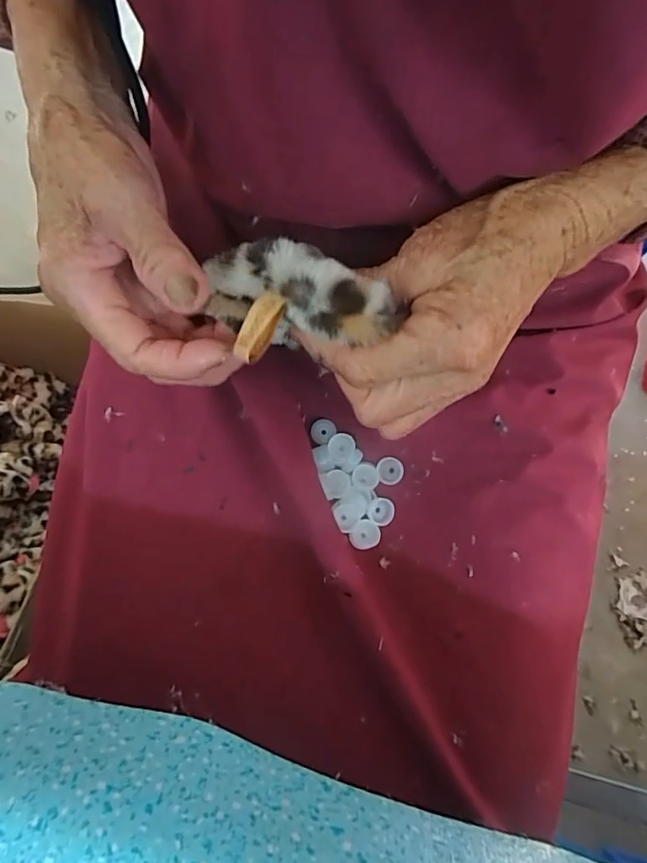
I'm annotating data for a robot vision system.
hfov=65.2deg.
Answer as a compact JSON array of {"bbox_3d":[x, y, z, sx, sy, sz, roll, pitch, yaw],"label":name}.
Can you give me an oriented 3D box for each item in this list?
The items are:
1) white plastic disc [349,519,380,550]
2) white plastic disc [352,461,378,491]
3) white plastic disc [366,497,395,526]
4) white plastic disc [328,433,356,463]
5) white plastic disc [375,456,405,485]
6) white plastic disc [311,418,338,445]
[{"bbox_3d":[0.026,0.062,0.304,0.018,0.004,0.016,-41,78,-12],"label":"white plastic disc"},{"bbox_3d":[0.026,0.028,0.314,0.016,0.004,0.018,8,74,1],"label":"white plastic disc"},{"bbox_3d":[0.035,0.049,0.311,0.016,0.004,0.017,0,74,-1],"label":"white plastic disc"},{"bbox_3d":[0.011,0.010,0.314,0.016,0.005,0.017,0,74,-1],"label":"white plastic disc"},{"bbox_3d":[0.041,0.024,0.316,0.016,0.006,0.016,0,74,-1],"label":"white plastic disc"},{"bbox_3d":[-0.001,0.000,0.322,0.015,0.004,0.017,36,76,9],"label":"white plastic disc"}]

